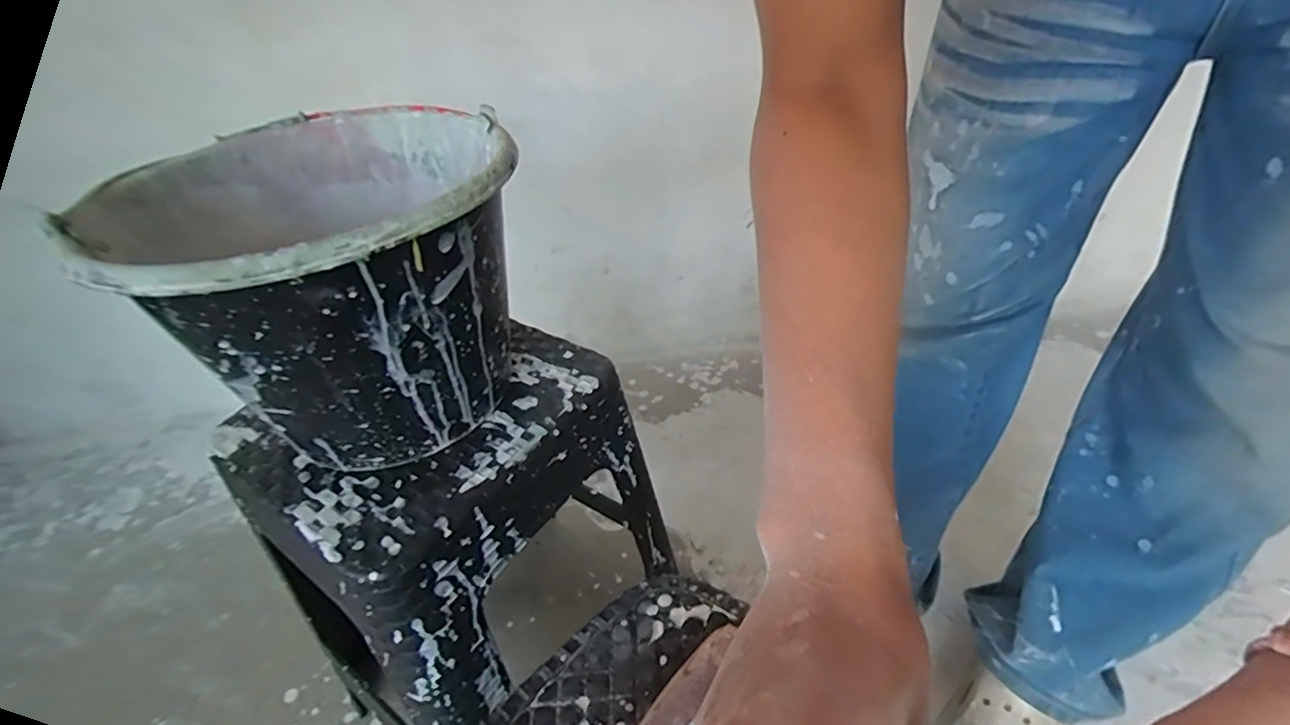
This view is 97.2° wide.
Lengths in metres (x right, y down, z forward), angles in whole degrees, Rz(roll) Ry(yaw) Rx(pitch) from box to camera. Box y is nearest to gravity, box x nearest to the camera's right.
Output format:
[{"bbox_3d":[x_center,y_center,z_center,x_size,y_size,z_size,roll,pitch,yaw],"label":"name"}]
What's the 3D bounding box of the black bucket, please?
[{"bbox_3d":[-0.235,-0.065,0.449,0.249,0.207,0.275,-30,50,-21],"label":"black bucket"}]

